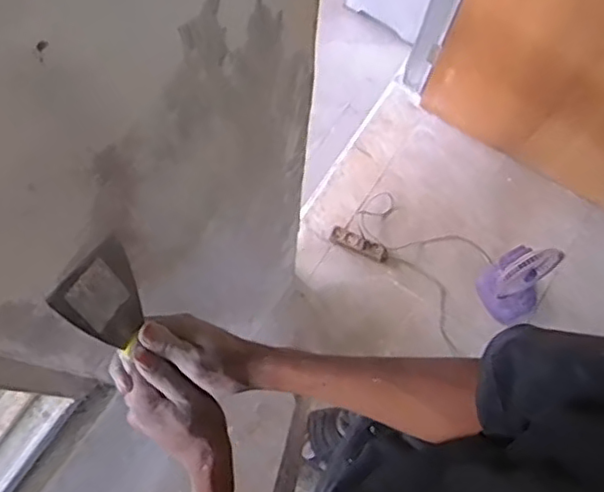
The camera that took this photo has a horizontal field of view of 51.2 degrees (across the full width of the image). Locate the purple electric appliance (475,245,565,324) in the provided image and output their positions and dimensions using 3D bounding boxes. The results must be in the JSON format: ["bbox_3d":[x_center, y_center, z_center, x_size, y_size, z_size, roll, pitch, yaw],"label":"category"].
[{"bbox_3d":[0.593,0.098,1.700,0.137,0.288,0.167,-27,77,-9],"label":"purple electric appliance"}]

